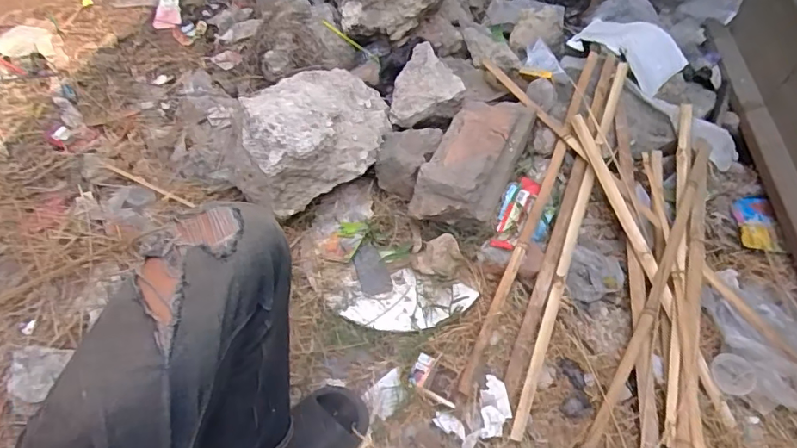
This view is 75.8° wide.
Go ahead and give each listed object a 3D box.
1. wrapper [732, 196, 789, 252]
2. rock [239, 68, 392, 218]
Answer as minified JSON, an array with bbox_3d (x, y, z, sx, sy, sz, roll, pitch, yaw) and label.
[{"bbox_3d":[0.789,-0.003,1.125,0.082,0.016,0.151,10,53,4],"label":"wrapper"},{"bbox_3d":[-0.170,-0.212,1.045,0.322,0.127,0.239,-29,60,-23],"label":"rock"}]

